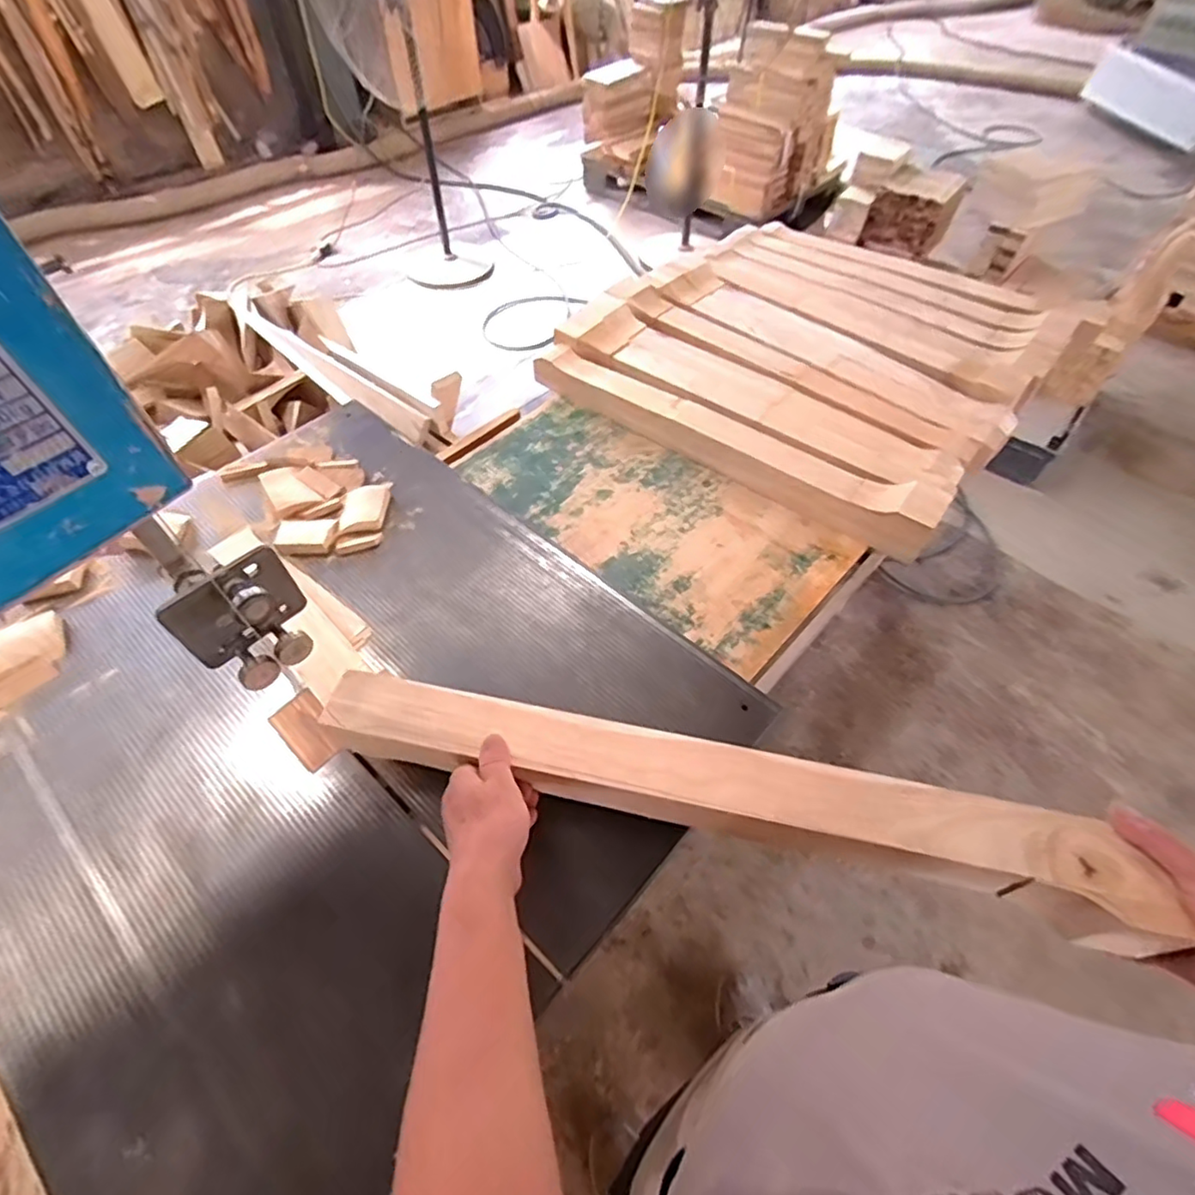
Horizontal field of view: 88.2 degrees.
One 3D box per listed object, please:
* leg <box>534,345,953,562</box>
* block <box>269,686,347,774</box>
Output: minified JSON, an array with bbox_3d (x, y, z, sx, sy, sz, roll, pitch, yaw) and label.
[{"bbox_3d":[0.187,-0.258,1.002,0.713,0.091,0.092,29,59,19],"label":"leg"},{"bbox_3d":[-0.292,0.134,0.624,0.080,0.013,0.046,37,62,23],"label":"block"}]

